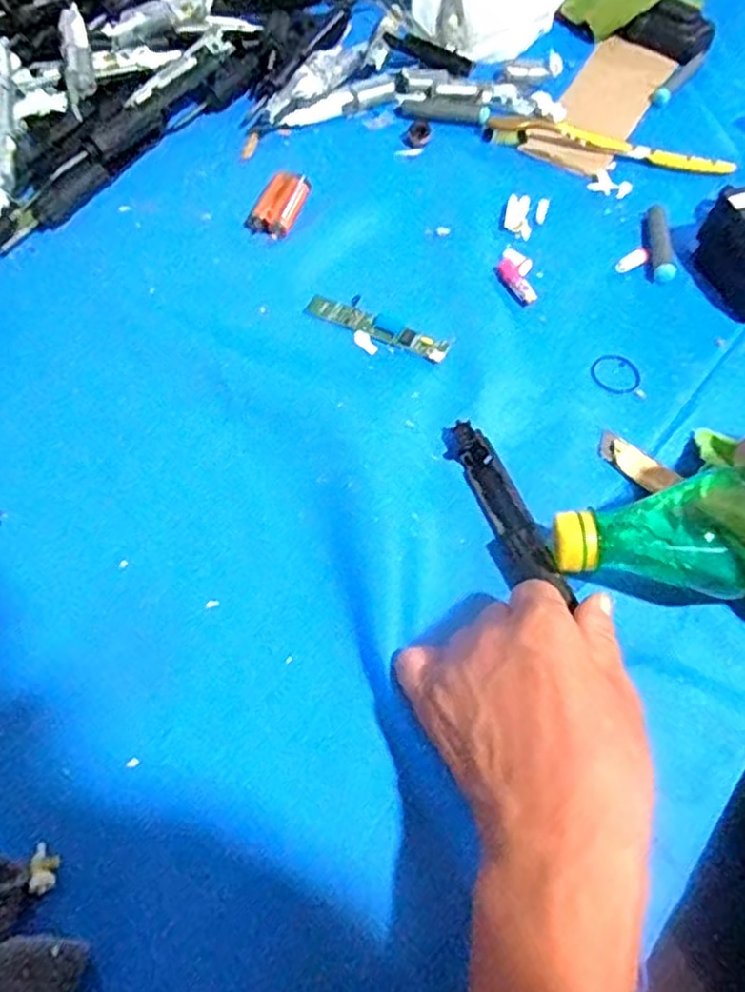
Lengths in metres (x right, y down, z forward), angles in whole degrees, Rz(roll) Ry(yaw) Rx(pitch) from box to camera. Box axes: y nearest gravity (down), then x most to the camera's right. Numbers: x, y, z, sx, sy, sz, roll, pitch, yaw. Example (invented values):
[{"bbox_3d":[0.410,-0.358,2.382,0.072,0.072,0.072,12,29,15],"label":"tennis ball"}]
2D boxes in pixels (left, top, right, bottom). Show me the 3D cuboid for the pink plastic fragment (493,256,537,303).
[{"bbox_3d":[0.095,-0.143,0.459,0.015,0.005,0.039,-25,66,-15],"label":"pink plastic fragment"}]

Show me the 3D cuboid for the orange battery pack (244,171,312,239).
[{"bbox_3d":[-0.065,-0.208,0.493,0.029,0.011,0.056,21,63,9],"label":"orange battery pack"}]

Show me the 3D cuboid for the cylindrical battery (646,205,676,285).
[{"bbox_3d":[0.199,-0.175,0.480,0.015,0.011,0.066,7,62,1],"label":"cylindrical battery"}]

